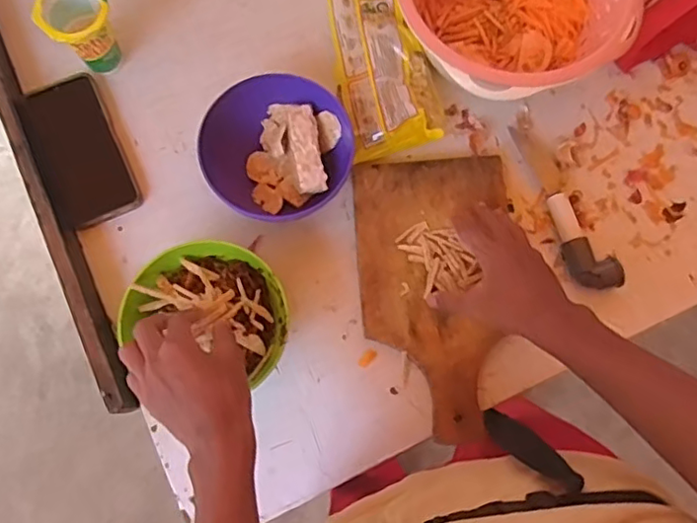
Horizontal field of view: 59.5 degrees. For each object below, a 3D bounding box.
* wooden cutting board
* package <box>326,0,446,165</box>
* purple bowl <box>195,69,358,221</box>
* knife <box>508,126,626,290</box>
[{"bbox_3d":[0.097,0.030,0.637,0.163,0.015,0.296,-7,78,-2],"label":"wooden cutting board"},{"bbox_3d":[0.035,-0.231,0.679,0.101,0.044,0.227,-12,77,-4],"label":"package"},{"bbox_3d":[-0.072,-0.112,0.629,0.148,0.078,0.156,0,76,-1],"label":"purple bowl"},{"bbox_3d":[0.227,-0.059,0.649,0.041,0.024,0.195,-21,78,-6],"label":"knife"}]

